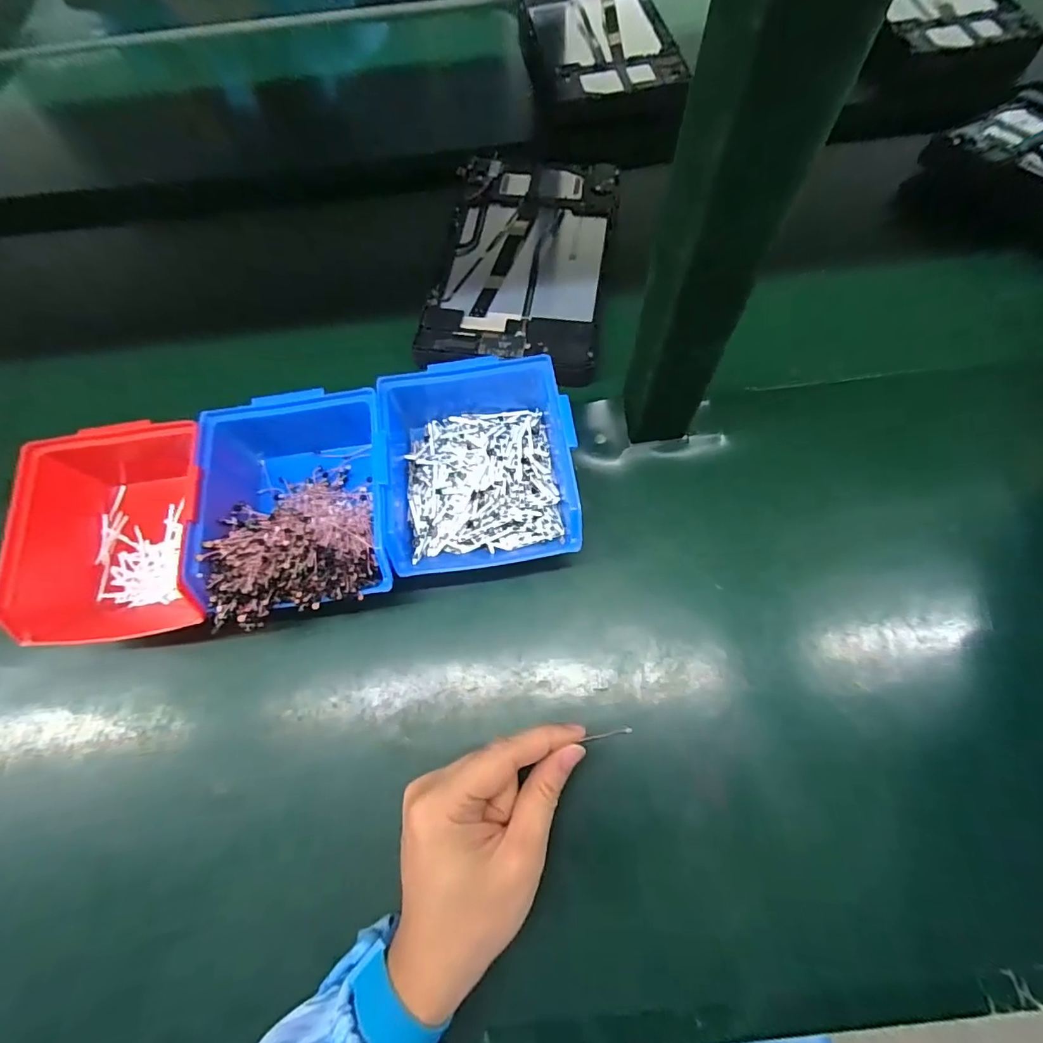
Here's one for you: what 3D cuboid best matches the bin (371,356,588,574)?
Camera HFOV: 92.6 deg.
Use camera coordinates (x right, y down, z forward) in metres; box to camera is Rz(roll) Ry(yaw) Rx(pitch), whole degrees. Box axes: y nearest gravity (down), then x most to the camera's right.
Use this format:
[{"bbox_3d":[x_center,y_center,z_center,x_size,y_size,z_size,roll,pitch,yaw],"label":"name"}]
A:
[{"bbox_3d":[-0.029,-0.041,0.350,0.126,0.069,0.146,-9,68,-1],"label":"bin"}]

